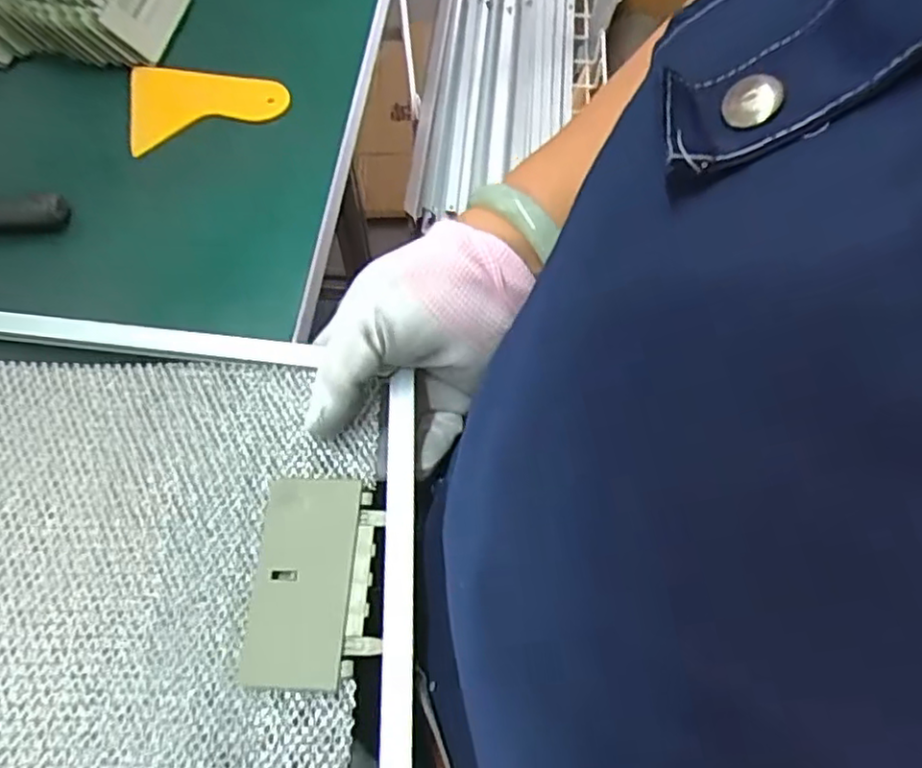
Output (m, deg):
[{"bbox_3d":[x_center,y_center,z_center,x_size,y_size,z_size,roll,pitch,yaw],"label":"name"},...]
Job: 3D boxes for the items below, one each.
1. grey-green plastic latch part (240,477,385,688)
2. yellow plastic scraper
[{"bbox_3d":[-0.060,0.080,0.283,0.051,0.009,0.084,-1,60,0],"label":"grey-green plastic latch part"},{"bbox_3d":[-0.167,-0.189,0.449,0.102,0.010,0.065,-9,61,-5],"label":"yellow plastic scraper"}]

